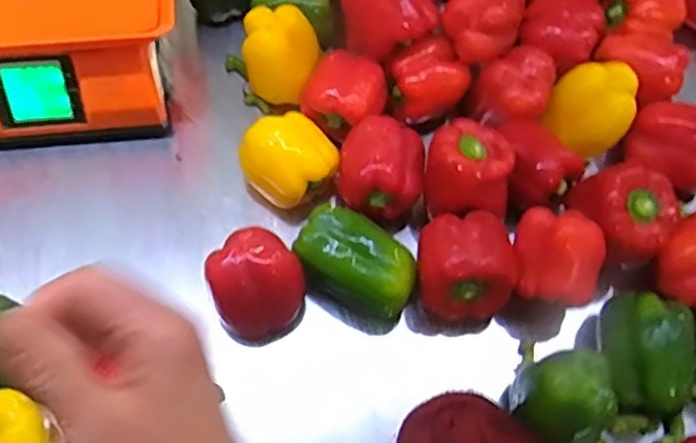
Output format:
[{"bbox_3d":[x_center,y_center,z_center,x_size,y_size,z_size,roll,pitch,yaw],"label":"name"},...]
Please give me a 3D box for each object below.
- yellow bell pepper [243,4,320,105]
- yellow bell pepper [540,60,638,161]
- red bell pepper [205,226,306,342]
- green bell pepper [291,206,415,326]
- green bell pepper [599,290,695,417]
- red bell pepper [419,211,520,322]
[{"bbox_3d":[-0.070,-0.175,0.669,0.077,0.075,0.063,5,62,-1],"label":"yellow bell pepper"},{"bbox_3d":[0.243,-0.114,0.643,0.077,0.064,0.071,1,62,-2],"label":"yellow bell pepper"},{"bbox_3d":[-0.079,0.053,0.562,0.077,0.072,0.074,-28,67,-16],"label":"red bell pepper"},{"bbox_3d":[0.007,0.037,0.579,0.109,0.057,0.063,27,64,11],"label":"green bell pepper"},{"bbox_3d":[0.254,0.108,0.542,0.070,0.057,0.097,11,62,3],"label":"green bell pepper"},{"bbox_3d":[0.104,0.037,0.574,0.081,0.068,0.079,-1,62,-3],"label":"red bell pepper"}]

